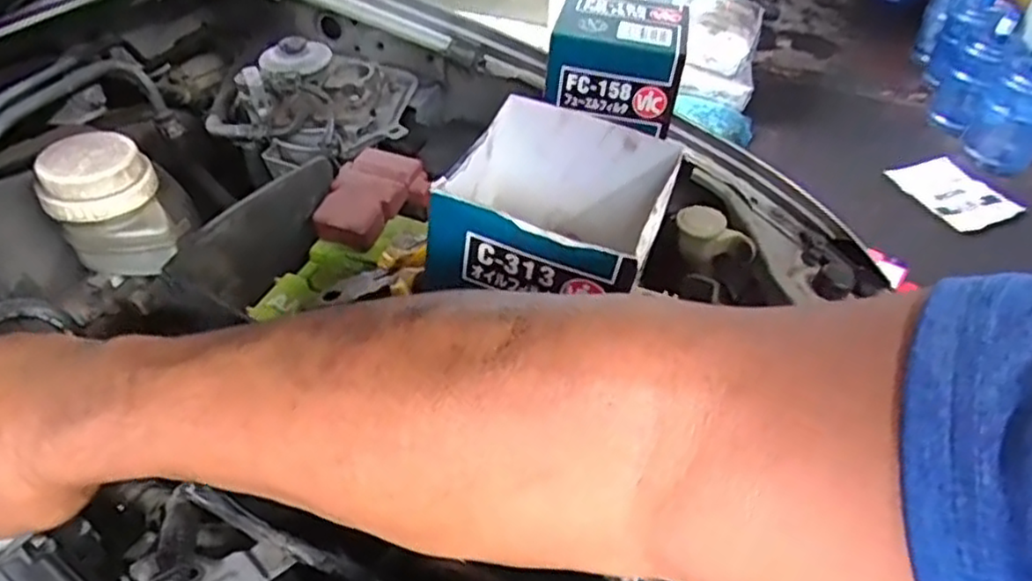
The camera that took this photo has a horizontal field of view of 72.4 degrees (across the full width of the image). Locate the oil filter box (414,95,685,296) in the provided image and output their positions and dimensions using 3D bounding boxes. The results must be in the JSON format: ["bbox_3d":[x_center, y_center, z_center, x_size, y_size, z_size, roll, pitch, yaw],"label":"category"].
[{"bbox_3d":[0.021,-0.037,0.404,0.115,0.092,0.122,16,45,13],"label":"oil filter box"}]

